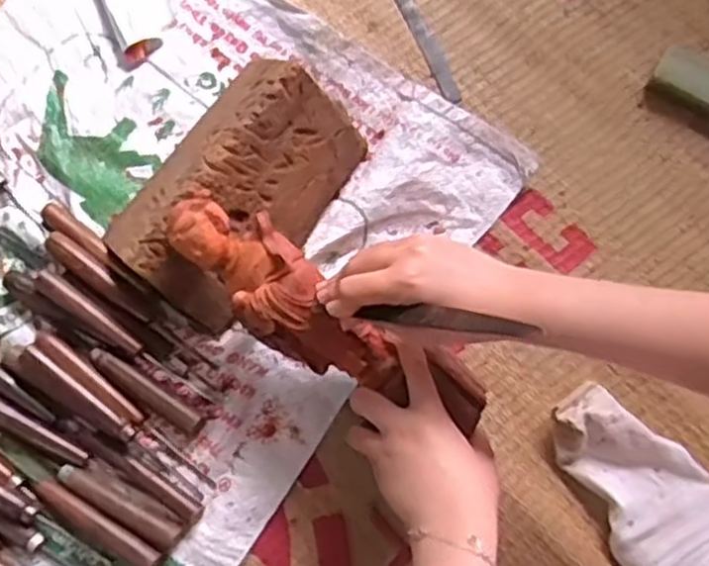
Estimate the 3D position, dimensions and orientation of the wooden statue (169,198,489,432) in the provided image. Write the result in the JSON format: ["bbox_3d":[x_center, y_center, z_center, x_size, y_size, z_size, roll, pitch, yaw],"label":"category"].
[{"bbox_3d":[-0.024,0.026,0.550,0.254,0.048,0.066,34,81,-2],"label":"wooden statue"}]

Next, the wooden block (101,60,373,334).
[{"bbox_3d":[-0.100,-0.083,0.617,0.137,0.067,0.212,38,82,7],"label":"wooden block"}]

